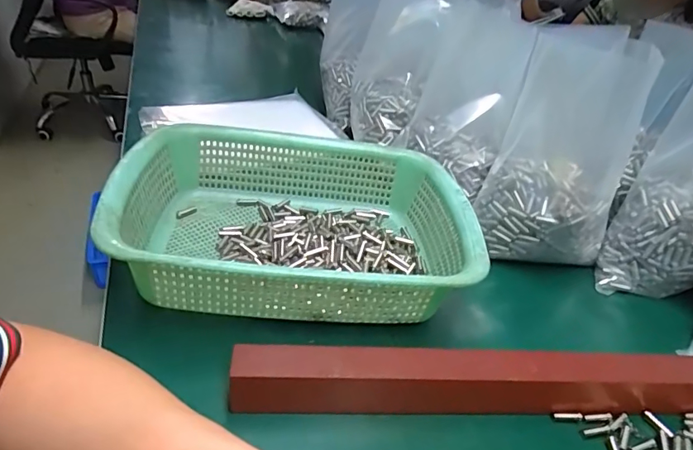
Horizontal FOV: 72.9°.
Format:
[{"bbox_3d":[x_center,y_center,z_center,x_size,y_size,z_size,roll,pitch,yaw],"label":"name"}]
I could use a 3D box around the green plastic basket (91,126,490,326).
[{"bbox_3d":[-0.039,-0.007,0.422,0.291,0.106,0.219,2,31,-8],"label":"green plastic basket"}]

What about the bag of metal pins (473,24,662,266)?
[{"bbox_3d":[0.223,-0.082,0.477,0.118,0.197,0.144,22,34,23],"label":"bag of metal pins"}]

